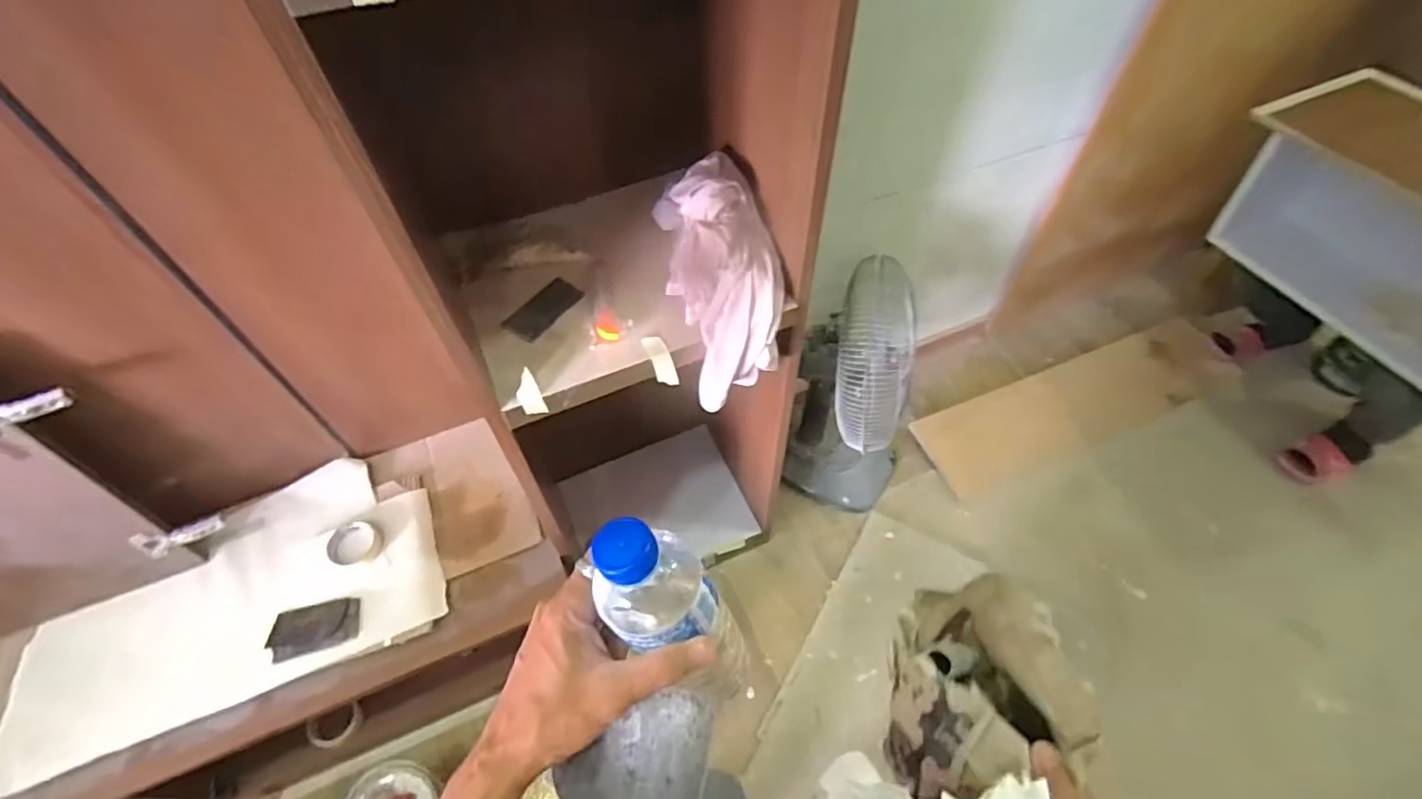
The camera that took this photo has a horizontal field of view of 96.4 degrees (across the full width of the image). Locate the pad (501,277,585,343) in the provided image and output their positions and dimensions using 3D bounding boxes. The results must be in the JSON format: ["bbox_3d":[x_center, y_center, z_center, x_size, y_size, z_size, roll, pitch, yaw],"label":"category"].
[{"bbox_3d":[-0.221,-0.120,0.840,0.064,0.006,0.102,29,66,32],"label":"pad"}]

